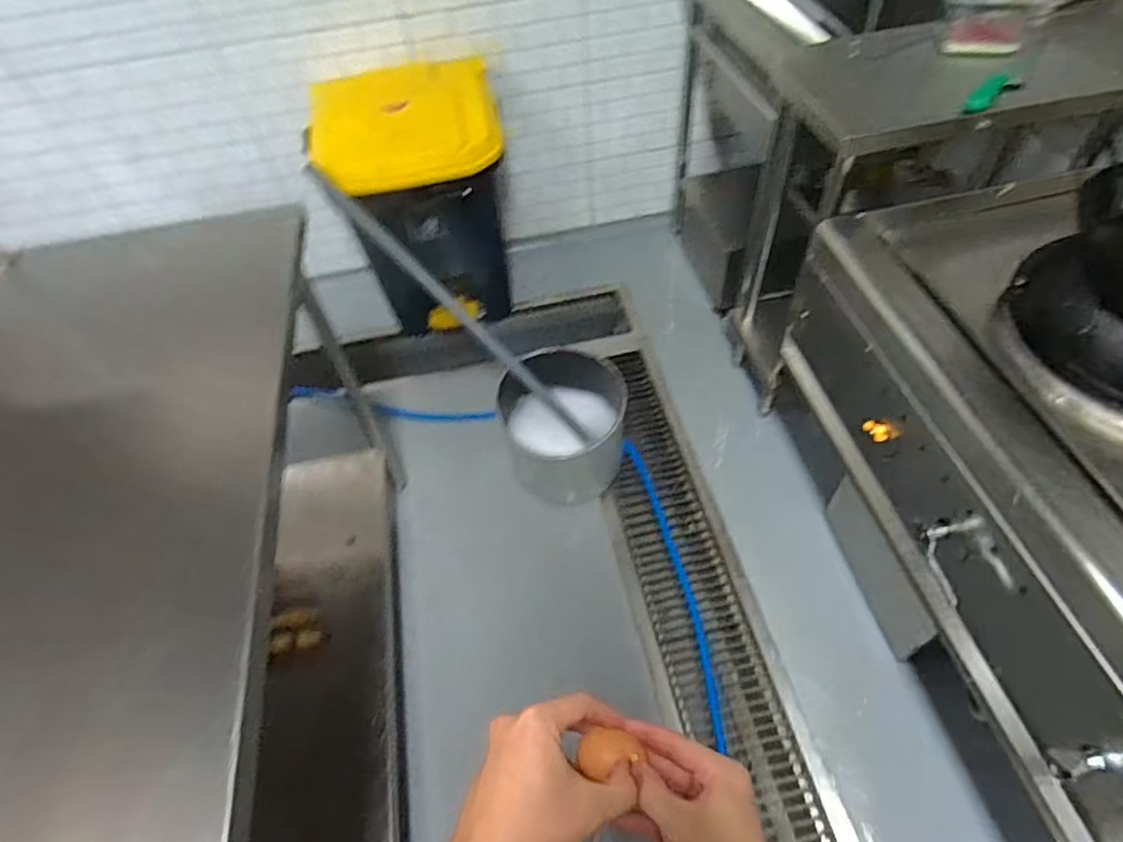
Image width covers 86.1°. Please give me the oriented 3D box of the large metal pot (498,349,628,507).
[{"bbox_3d":[0.009,0.029,1.612,0.329,0.286,0.295,-6,53,1],"label":"large metal pot"}]

